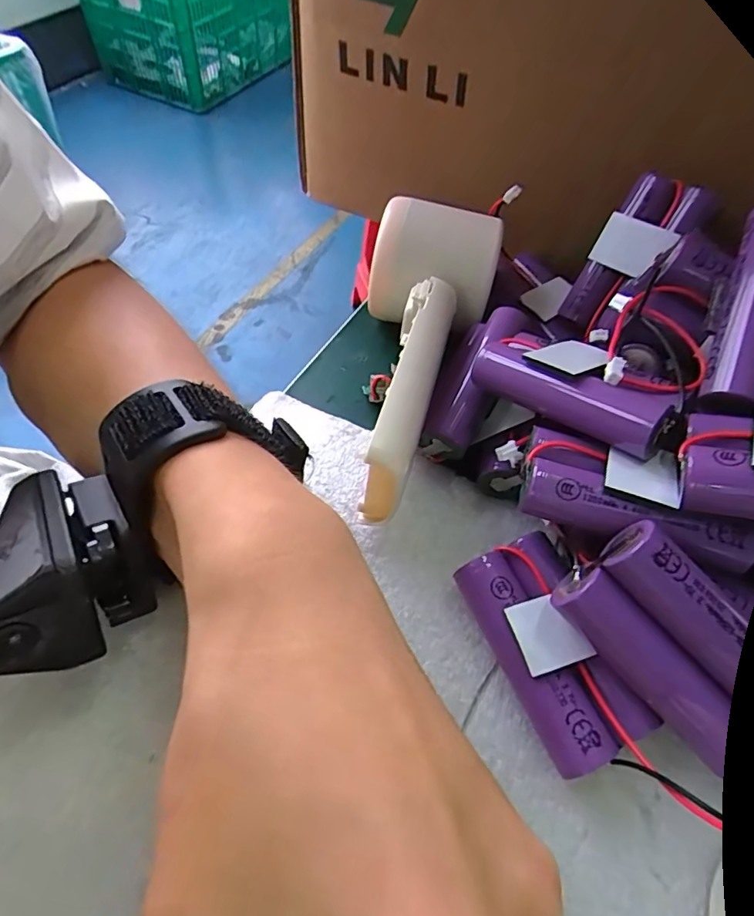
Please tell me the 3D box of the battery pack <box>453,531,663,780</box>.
[{"bbox_3d":[0.052,0.060,0.166,0.033,0.022,0.064,-19,57,-14],"label":"battery pack"}]

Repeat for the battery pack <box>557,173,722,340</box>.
[{"bbox_3d":[0.108,-0.087,0.231,0.018,0.068,0.031,2,44,-44],"label":"battery pack"}]

